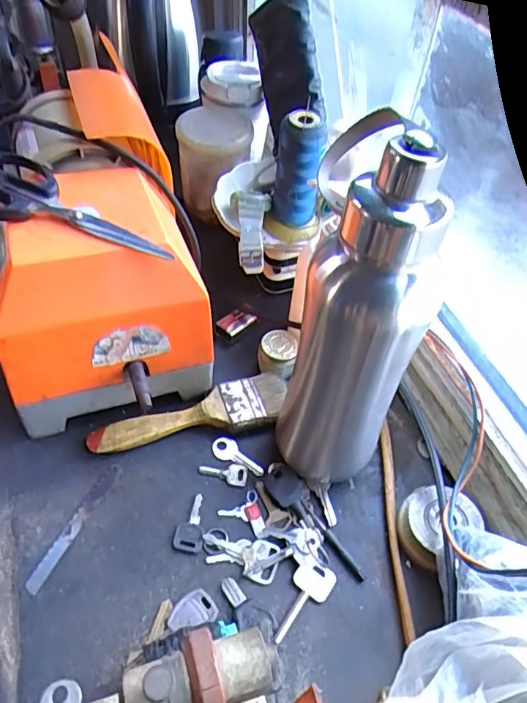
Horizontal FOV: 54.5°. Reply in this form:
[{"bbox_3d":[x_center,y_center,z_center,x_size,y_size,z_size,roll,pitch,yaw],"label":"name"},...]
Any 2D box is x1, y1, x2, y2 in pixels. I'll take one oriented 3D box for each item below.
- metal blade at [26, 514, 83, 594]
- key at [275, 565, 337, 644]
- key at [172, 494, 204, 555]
[{"bbox_3d":[-0.150,0.145,0.370,0.010,0.004,0.057,30,51,1],"label":"metal blade"},{"bbox_3d":[0.026,0.179,0.366,0.026,0.004,0.061,32,57,22],"label":"key"},{"bbox_3d":[-0.057,0.132,0.392,0.022,0.004,0.044,1,51,-2],"label":"key"}]

